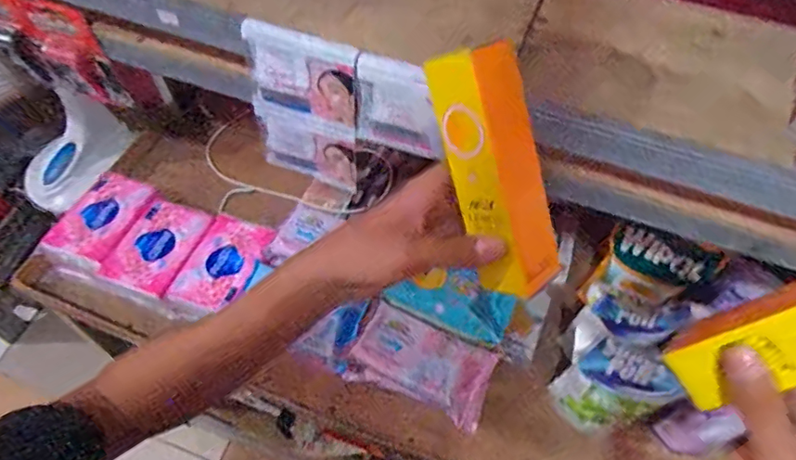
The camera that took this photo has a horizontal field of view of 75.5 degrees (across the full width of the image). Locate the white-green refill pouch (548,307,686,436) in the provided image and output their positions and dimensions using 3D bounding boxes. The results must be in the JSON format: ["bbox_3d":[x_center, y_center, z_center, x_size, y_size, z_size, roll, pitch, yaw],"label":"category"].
[{"bbox_3d":[0.268,0.207,0.689,0.134,0.170,0.066,38,63,21],"label":"white-green refill pouch"}]

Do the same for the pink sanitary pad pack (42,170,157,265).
[{"bbox_3d":[-0.481,-0.025,0.829,0.123,0.029,0.149,23,59,12],"label":"pink sanitary pad pack"}]

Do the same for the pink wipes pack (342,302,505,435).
[{"bbox_3d":[0.035,0.185,0.705,0.183,0.050,0.104,24,59,13],"label":"pink wipes pack"}]

